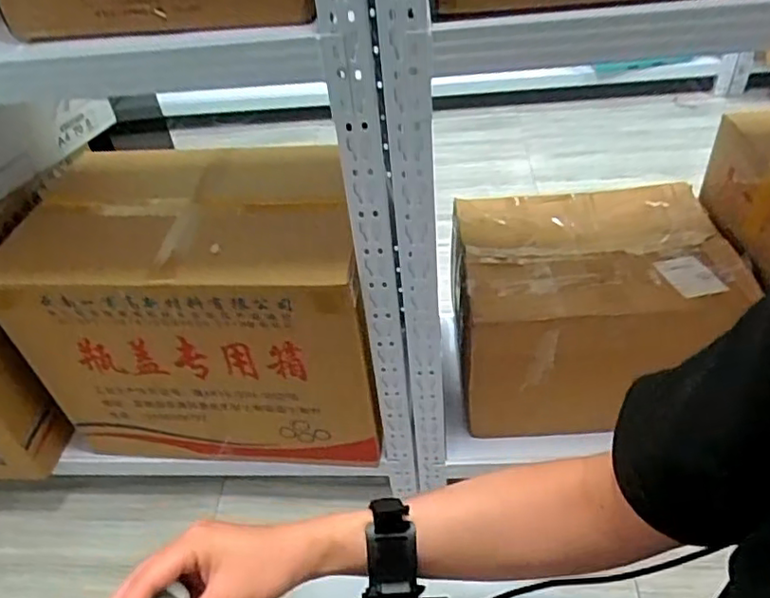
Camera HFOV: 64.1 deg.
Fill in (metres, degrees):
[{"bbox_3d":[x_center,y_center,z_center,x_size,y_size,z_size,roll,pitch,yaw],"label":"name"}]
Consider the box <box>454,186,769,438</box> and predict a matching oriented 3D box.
[{"bbox_3d":[0.378,0.019,1.181,0.467,0.314,0.340,-2,43,5],"label":"box"}]

